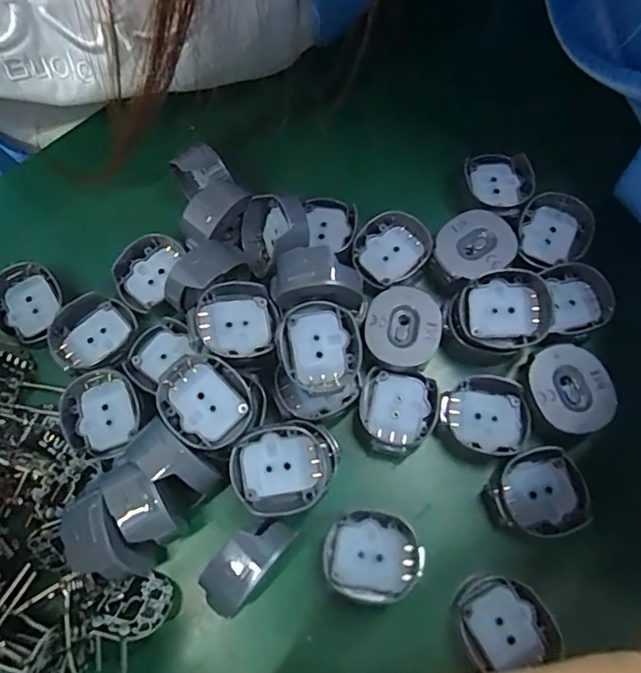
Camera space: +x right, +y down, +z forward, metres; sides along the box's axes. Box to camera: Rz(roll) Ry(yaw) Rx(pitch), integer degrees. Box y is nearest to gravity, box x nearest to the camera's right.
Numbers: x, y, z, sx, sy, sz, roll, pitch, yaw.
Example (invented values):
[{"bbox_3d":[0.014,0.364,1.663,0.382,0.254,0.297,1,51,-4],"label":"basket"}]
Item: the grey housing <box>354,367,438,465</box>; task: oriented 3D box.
[{"bbox_3d":[0.024,0.024,0.169,0.024,0.009,0.030,15,72,6],"label":"grey housing"}]

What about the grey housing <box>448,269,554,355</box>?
[{"bbox_3d":[0.057,-0.008,0.169,0.030,0.006,0.025,-16,90,5],"label":"grey housing"}]

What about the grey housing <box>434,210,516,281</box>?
[{"bbox_3d":[0.053,-0.031,0.185,0.026,0.007,0.024,-25,72,-7],"label":"grey housing"}]

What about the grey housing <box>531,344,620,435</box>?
[{"bbox_3d":[0.078,0.017,0.166,0.023,0.005,0.027,-17,72,-5],"label":"grey housing"}]

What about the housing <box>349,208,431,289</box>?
[{"bbox_3d":[0.024,-0.032,0.189,0.025,0.009,0.025,0,71,1],"label":"housing"}]

